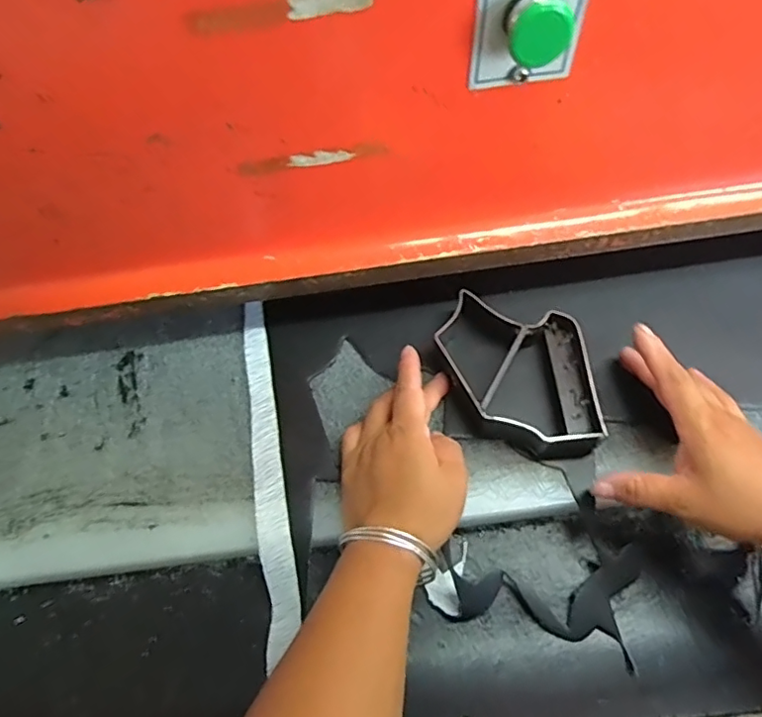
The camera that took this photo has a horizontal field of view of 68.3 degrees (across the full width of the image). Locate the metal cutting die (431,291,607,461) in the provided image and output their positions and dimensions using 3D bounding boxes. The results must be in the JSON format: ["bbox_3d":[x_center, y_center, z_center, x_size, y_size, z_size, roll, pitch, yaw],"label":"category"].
[{"bbox_3d":[0.103,0.011,0.440,0.109,0.036,0.132,-4,60,2],"label":"metal cutting die"}]

